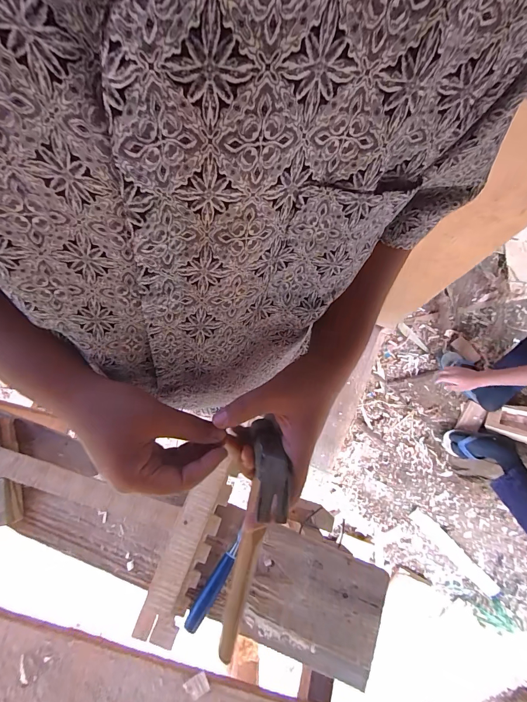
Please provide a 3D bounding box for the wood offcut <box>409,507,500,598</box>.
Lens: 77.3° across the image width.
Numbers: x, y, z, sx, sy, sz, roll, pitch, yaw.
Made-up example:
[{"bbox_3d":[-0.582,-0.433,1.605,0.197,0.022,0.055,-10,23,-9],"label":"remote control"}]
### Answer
[{"bbox_3d":[0.703,0.740,1.218,0.416,0.029,0.054,45,78,-2],"label":"wood offcut"}]

